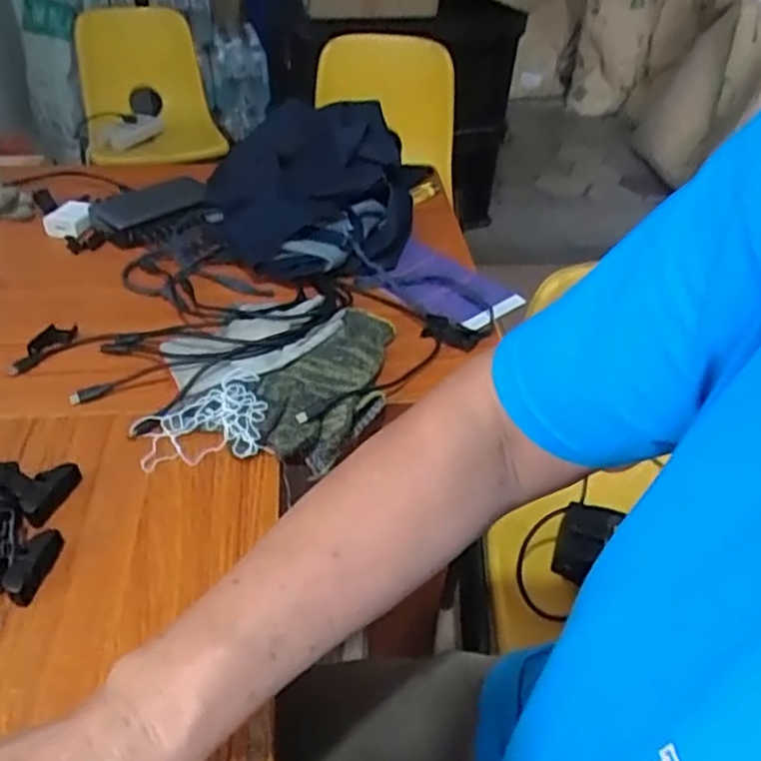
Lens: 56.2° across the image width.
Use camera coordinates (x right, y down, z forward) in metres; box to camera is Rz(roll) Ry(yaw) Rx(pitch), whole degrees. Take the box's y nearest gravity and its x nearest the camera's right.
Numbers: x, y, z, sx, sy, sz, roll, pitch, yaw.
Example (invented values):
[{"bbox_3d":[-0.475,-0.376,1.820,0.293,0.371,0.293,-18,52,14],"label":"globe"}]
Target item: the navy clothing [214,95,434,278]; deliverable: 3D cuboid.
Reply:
[{"bbox_3d":[-0.077,-0.228,0.808,0.231,0.057,0.328,7,39,4],"label":"navy clothing"}]

